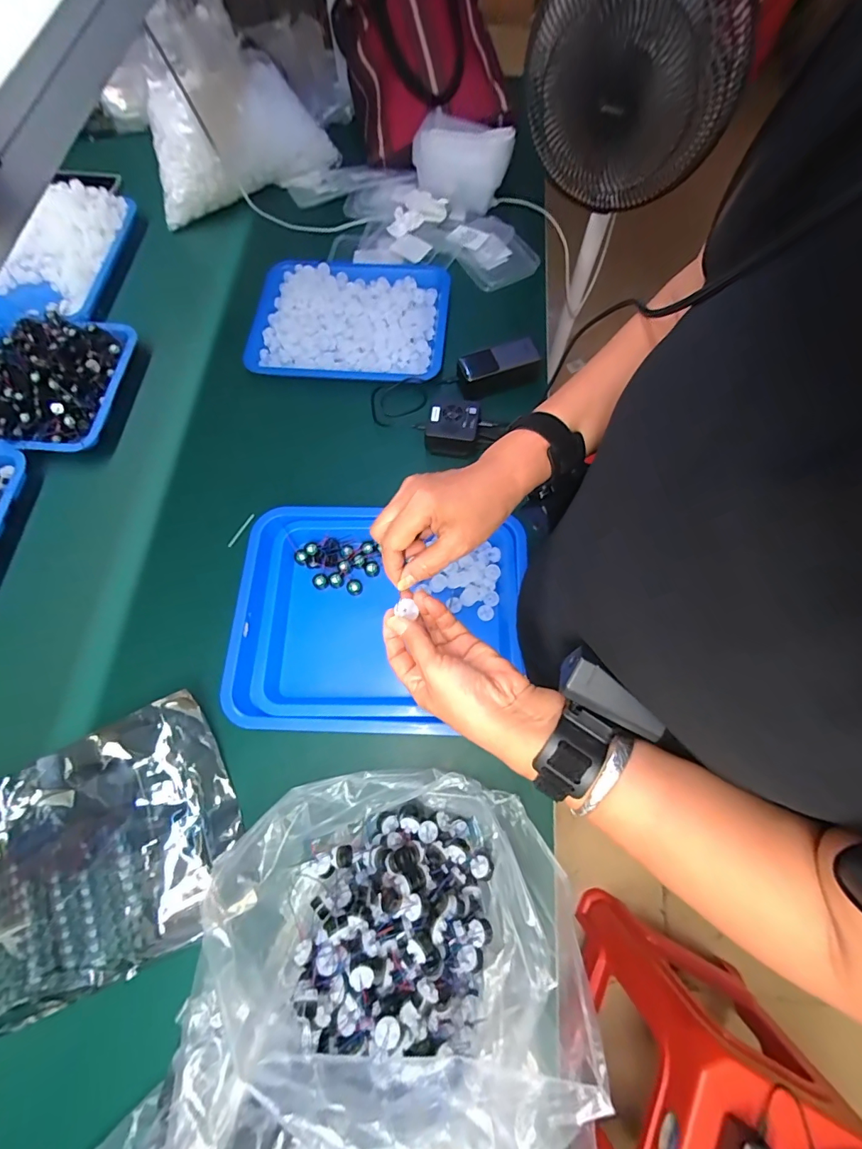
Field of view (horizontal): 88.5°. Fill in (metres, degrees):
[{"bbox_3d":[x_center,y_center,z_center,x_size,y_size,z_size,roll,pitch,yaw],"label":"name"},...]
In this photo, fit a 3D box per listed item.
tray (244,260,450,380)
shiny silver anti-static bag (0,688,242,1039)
[{"bbox_3d":[-0.138,-0.439,0.753,0.328,0.040,0.250,4,70,2],"label":"tray"},{"bbox_3d":[-0.396,0.316,0.488,0.342,0.054,0.253,-23,71,-7],"label":"shiny silver anti-static bag"}]

